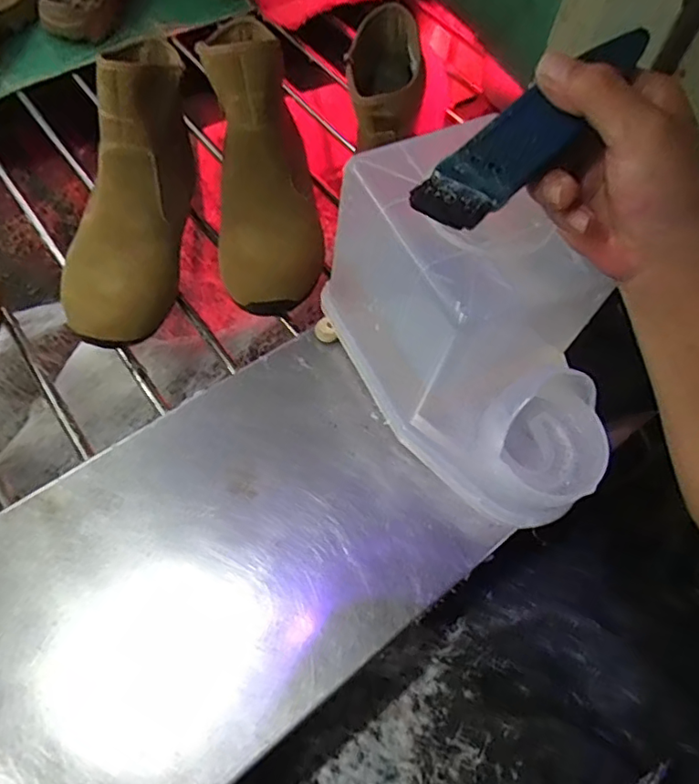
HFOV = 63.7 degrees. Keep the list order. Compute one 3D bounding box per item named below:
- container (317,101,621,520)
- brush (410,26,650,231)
[{"bbox_3d":[0.093,-0.037,0.403,0.126,0.174,0.243,-29,67,-18],"label":"container"},{"bbox_3d":[0.096,-0.132,0.284,0.135,0.023,0.034,-40,70,1],"label":"brush"}]

